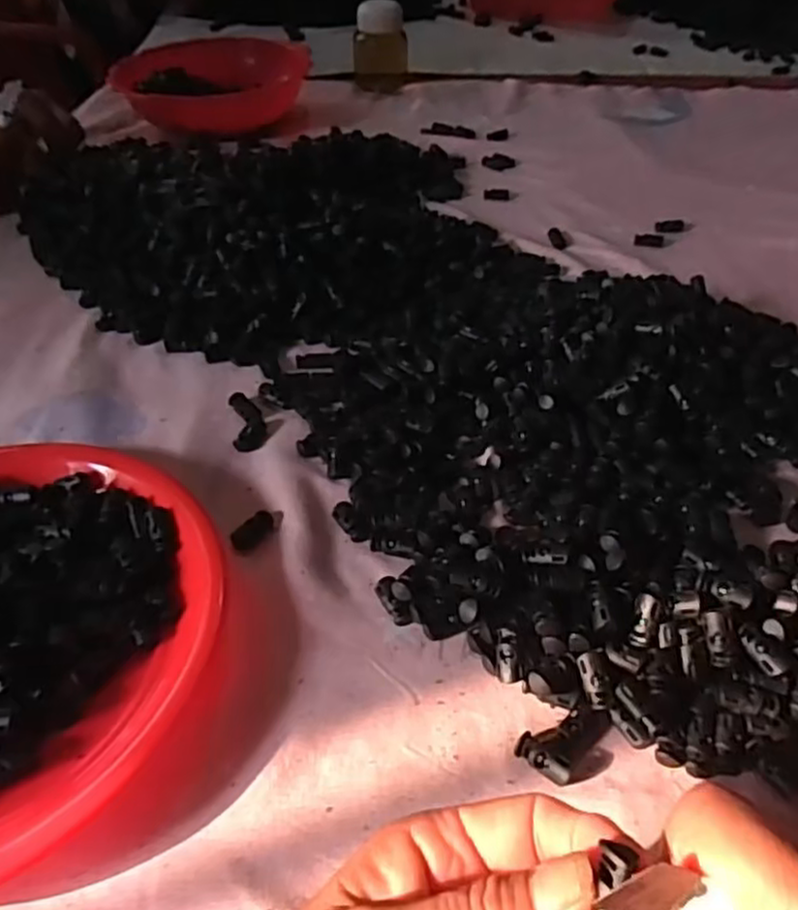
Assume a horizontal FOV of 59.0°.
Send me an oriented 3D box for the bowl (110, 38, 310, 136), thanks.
[{"bbox_3d":[-0.235,-0.477,0.923,0.224,0.074,0.224,-26,52,-23],"label":"bowl"}]

